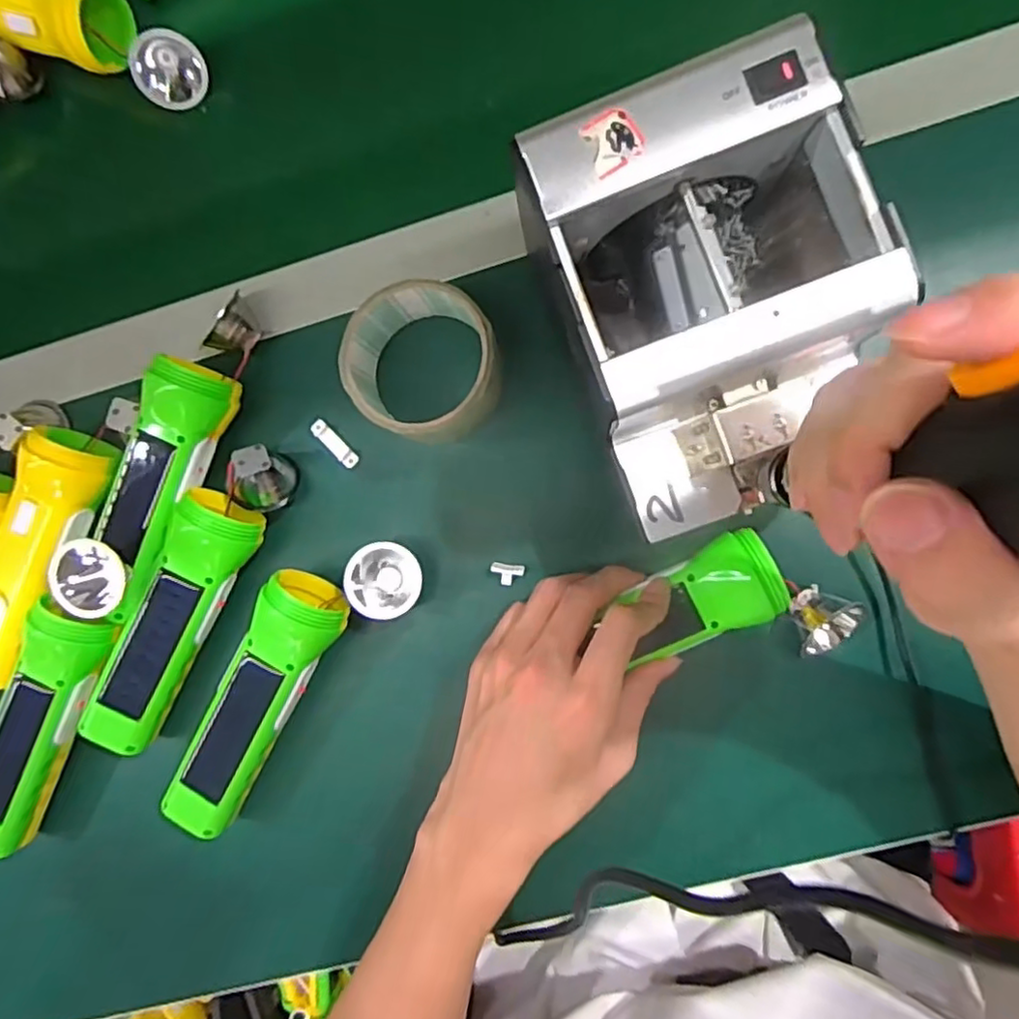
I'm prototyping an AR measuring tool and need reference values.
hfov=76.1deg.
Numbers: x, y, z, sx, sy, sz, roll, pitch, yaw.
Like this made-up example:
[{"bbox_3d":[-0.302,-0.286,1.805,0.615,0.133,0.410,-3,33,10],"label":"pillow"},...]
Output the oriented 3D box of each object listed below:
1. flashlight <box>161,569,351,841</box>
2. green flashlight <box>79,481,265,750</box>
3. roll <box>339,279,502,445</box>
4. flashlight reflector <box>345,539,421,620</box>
[{"bbox_3d":[-0.152,0.117,0.397,0.045,0.049,0.162,30,91,8],"label":"flashlight"},{"bbox_3d":[-0.205,0.070,0.403,0.048,0.045,0.165,28,91,8],"label":"green flashlight"},{"bbox_3d":[-0.049,-0.084,0.384,0.083,0.055,0.086,0,87,7],"label":"roll"},{"bbox_3d":[-0.077,0.044,0.399,0.049,0.013,0.045,-17,85,-36],"label":"flashlight reflector"}]

